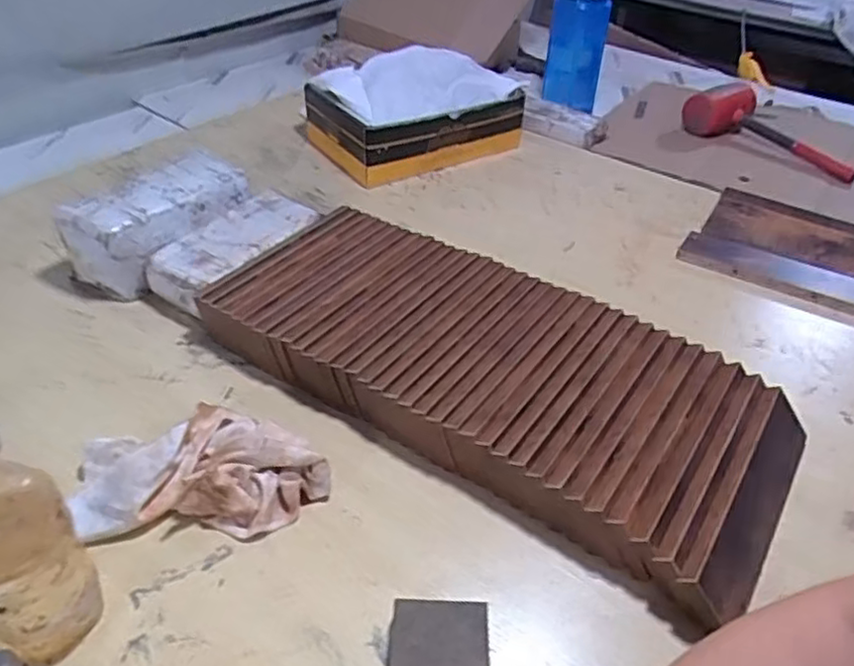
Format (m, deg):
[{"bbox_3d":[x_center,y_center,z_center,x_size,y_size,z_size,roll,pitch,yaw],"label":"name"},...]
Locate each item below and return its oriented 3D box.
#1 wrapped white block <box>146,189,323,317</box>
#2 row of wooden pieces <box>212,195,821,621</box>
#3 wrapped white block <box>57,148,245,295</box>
[{"bbox_3d":[-0.225,-0.096,0.837,0.108,0.066,0.211,26,45,27],"label":"wrapped white block"},{"bbox_3d":[0.058,0.031,0.688,0.568,0.066,0.249,25,45,27],"label":"row of wooden pieces"},{"bbox_3d":[-0.324,-0.132,0.845,0.221,0.104,0.118,-32,51,-33],"label":"wrapped white block"}]

